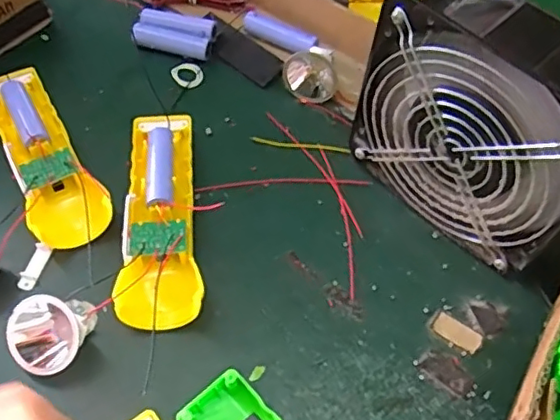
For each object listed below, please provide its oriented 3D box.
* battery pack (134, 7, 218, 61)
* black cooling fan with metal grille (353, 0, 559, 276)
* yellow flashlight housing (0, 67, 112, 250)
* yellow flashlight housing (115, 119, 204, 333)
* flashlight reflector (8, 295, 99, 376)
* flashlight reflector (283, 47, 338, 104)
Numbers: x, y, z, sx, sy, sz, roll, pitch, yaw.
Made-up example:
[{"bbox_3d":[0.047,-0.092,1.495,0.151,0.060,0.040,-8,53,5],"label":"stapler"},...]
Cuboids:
[{"bbox_3d":[-0.088,-0.149,0.497,0.064,0.017,0.036,7,58,3],"label":"battery pack"},{"bbox_3d":[0.124,-0.049,0.367,0.145,0.148,0.063,38,64,20],"label":"black cooling fan with metal grille"},{"bbox_3d":[-0.168,-0.044,0.422,0.049,0.032,0.160,-24,61,-16],"label":"yellow flashlight housing"},{"bbox_3d":[-0.081,0.001,0.398,0.048,0.034,0.161,-6,58,-5],"label":"yellow flashlight housing"},{"bbox_3d":[-0.130,0.072,0.347,0.047,0.040,0.038,-37,66,-22],"label":"flashlight reflector"},{"bbox_3d":[0.023,-0.107,0.465,0.044,0.021,0.043,-2,92,-27],"label":"flashlight reflector"}]

